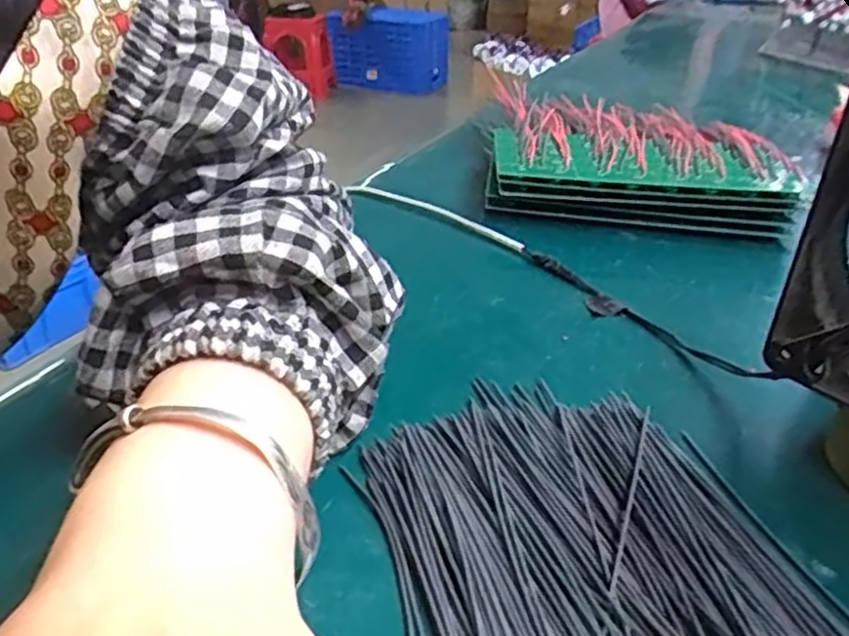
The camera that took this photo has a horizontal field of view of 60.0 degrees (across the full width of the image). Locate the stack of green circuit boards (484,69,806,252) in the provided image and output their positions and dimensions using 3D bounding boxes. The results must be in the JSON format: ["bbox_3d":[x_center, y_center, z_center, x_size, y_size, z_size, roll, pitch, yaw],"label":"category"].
[{"bbox_3d":[0.139,-0.110,0.521,0.185,0.049,0.226,6,30,4],"label":"stack of green circuit boards"}]

